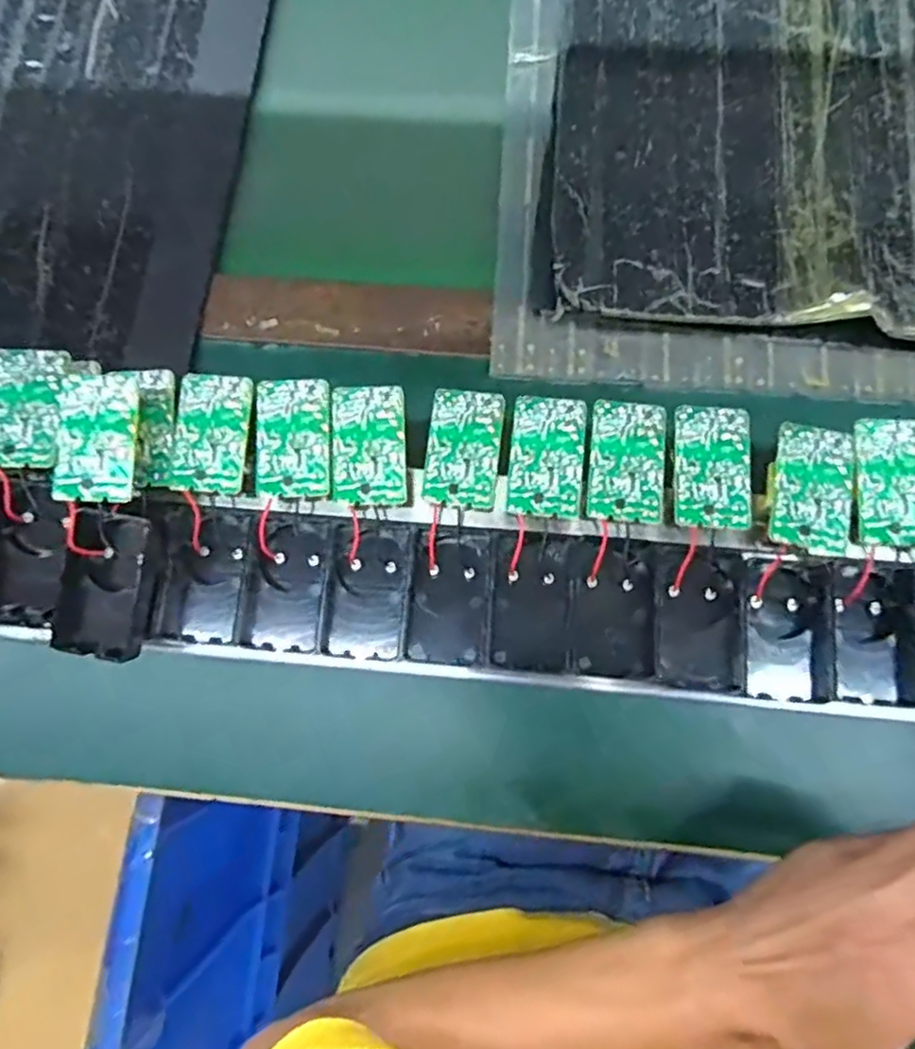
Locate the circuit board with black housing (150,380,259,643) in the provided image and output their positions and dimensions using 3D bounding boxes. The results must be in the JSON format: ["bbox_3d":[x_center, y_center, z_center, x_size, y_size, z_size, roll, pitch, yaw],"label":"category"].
[{"bbox_3d":[-0.135,-0.010,0.363,0.054,0.034,0.139,5,93,3],"label":"circuit board with black housing"}]

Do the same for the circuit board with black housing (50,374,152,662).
[{"bbox_3d":[-0.178,-0.006,0.345,0.045,0.028,0.141,1,94,2],"label":"circuit board with black housing"}]

